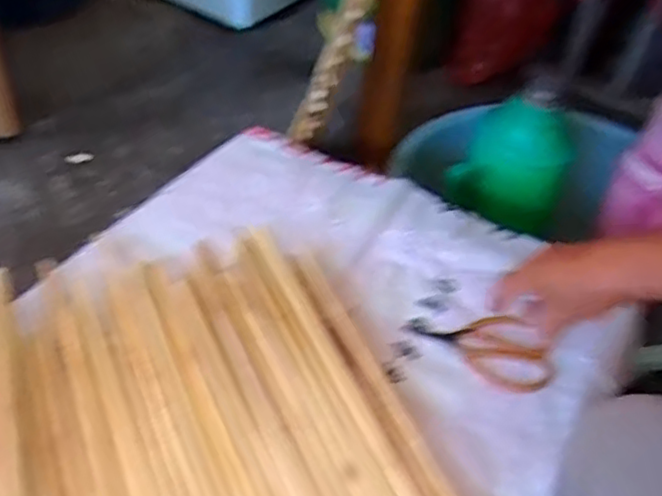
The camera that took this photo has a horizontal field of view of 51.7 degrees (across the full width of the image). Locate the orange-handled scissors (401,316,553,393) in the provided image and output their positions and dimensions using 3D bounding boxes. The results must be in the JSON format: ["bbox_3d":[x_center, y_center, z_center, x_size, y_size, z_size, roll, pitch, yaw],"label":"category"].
[{"bbox_3d":[0.125,0.080,0.574,0.121,0.013,0.058,20,47,19],"label":"orange-handled scissors"}]

